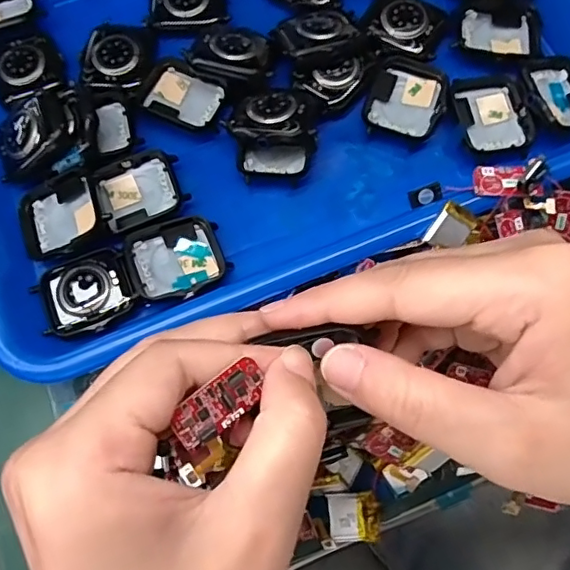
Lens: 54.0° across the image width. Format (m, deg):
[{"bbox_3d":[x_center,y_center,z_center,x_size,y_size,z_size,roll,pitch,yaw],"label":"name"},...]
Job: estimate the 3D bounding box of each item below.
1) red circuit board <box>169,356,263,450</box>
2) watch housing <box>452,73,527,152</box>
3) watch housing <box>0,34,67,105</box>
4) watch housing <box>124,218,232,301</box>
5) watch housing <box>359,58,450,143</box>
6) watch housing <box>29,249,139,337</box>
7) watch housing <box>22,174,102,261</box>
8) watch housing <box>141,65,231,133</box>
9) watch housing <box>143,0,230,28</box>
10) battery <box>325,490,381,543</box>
[{"bbox_3d":[-0.017,0.033,0.153,0.028,0.004,0.014,-37,109,-23],"label":"red circuit board"},{"bbox_3d":[0.103,-0.088,0.284,0.035,0.010,0.045,-10,72,-1],"label":"watch housing"},{"bbox_3d":[-0.136,-0.117,0.290,0.036,0.006,0.039,-22,73,-5],"label":"watch housing"},{"bbox_3d":[-0.049,-0.012,0.260,0.042,0.015,0.036,-23,73,-5],"label":"watch housing"},{"bbox_3d":[0.062,-0.096,0.285,0.038,0.006,0.044,19,74,8],"label":"watch housing"},{"bbox_3d":[-0.090,0.003,0.252,0.043,0.007,0.033,-17,72,-3],"label":"watch housing"},{"bbox_3d":[-0.106,-0.032,0.266,0.037,0.013,0.038,-15,72,-3],"label":"watch housing"},{"bbox_3d":[-0.050,-0.096,0.287,0.042,0.010,0.034,22,74,9],"label":"watch housing"},{"bbox_3d":[-0.053,-0.155,0.303,0.044,0.006,0.029,-8,72,-1],"label":"watch housing"},{"bbox_3d":[0.029,0.096,0.232,0.022,0.004,0.019,-5,72,0],"label":"battery"}]

